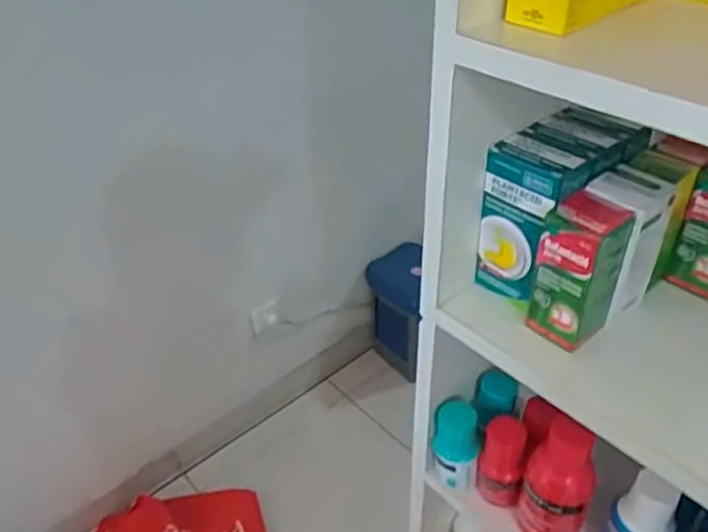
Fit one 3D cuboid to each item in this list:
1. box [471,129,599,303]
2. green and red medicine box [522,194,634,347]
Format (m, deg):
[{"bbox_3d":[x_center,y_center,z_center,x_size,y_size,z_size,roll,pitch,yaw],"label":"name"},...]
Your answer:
[{"bbox_3d":[0.135,-0.032,0.495,0.051,0.120,0.062,-22,42,-26],"label":"box"},{"bbox_3d":[0.161,0.003,0.464,0.045,0.101,0.045,30,47,35],"label":"green and red medicine box"}]

